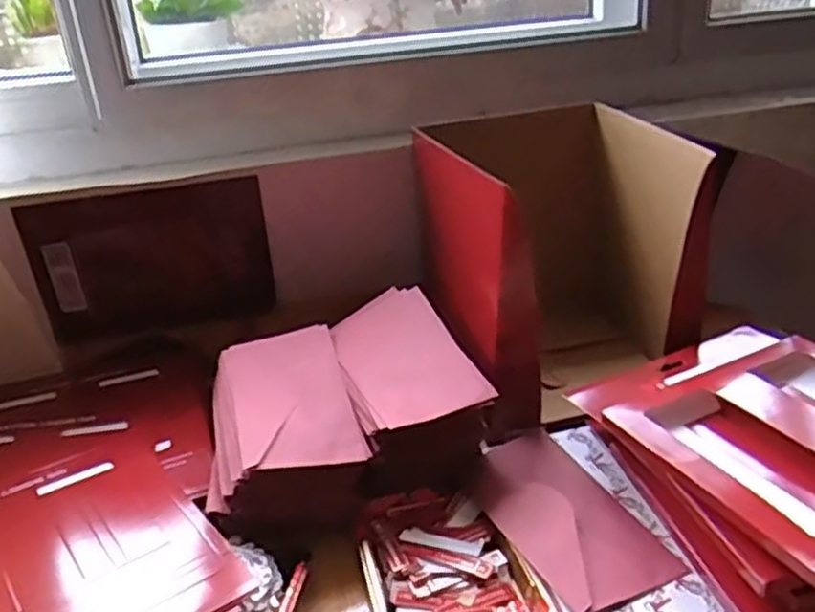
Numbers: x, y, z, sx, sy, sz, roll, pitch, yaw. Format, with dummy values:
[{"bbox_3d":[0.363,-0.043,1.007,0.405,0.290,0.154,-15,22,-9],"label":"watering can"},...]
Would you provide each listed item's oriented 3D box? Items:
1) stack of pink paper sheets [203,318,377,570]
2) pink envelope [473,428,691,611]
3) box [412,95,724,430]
[{"bbox_3d":[-0.101,0.106,0.628,0.115,0.075,0.202,-9,26,-10],"label":"stack of pink paper sheets"},{"bbox_3d":[0.110,0.144,0.557,0.090,0.009,0.180,-14,27,-19],"label":"pink envelope"},{"bbox_3d":[0.141,-0.039,0.748,0.208,0.250,0.270,-9,25,-9],"label":"box"}]

